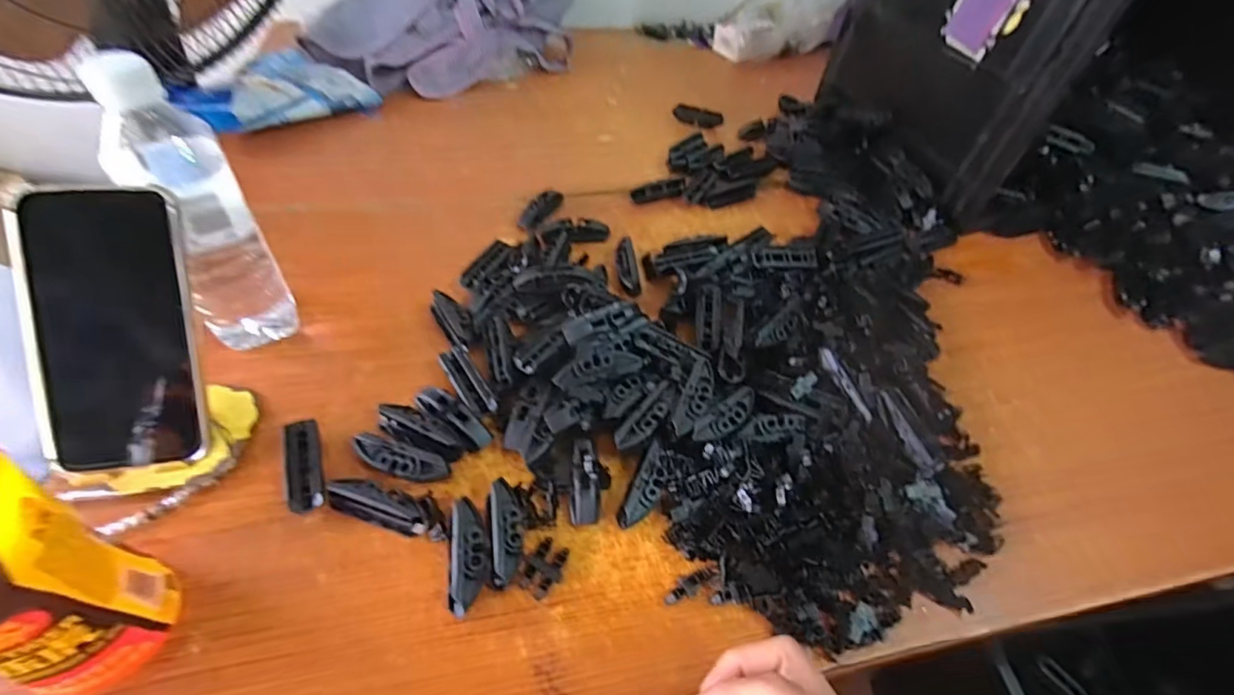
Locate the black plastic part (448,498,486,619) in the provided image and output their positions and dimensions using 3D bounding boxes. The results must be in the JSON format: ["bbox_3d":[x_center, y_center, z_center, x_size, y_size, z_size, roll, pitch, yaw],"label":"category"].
[{"bbox_3d":[-0.093,0.130,0.343,0.020,0.021,0.071,-3,50,-10],"label":"black plastic part"}]

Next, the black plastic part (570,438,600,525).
[{"bbox_3d":[-0.023,0.091,0.378,0.019,0.018,0.059,-2,63,-4],"label":"black plastic part"}]

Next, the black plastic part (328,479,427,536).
[{"bbox_3d":[-0.156,0.103,0.357,0.065,0.019,0.020,16,49,6],"label":"black plastic part"}]

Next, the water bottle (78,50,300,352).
[{"bbox_3d":[-0.290,-0.088,0.381,0.063,0.207,0.064,-30,59,-28],"label":"water bottle"}]

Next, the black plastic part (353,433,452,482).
[{"bbox_3d":[-0.153,0.079,0.378,0.070,0.017,0.021,18,50,8],"label":"black plastic part"}]

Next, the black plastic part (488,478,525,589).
[{"bbox_3d":[-0.072,0.119,0.356,0.020,0.021,0.066,-5,50,-11],"label":"black plastic part"}]

